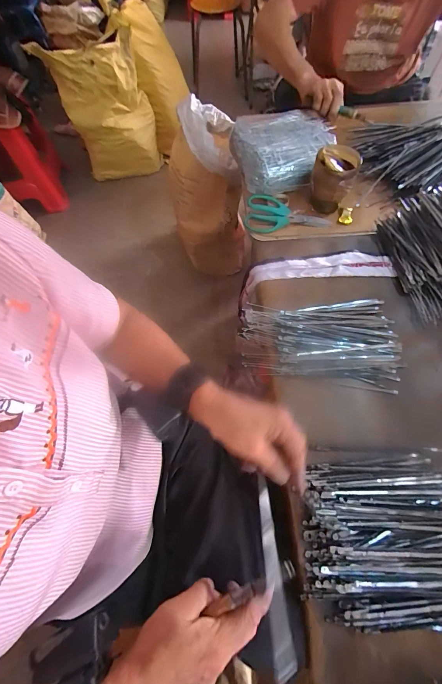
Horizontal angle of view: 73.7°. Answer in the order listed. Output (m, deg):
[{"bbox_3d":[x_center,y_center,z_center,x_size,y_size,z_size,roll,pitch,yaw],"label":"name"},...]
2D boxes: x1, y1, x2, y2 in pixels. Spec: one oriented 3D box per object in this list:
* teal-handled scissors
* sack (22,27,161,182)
[{"bbox_3d":[0.144,-0.280,0.643,0.178,0.023,0.086,1,64,3],"label":"teal-handled scissors"},{"bbox_3d":[-0.511,-1.040,1.359,0.382,0.518,0.206,-14,65,-4],"label":"sack"}]

